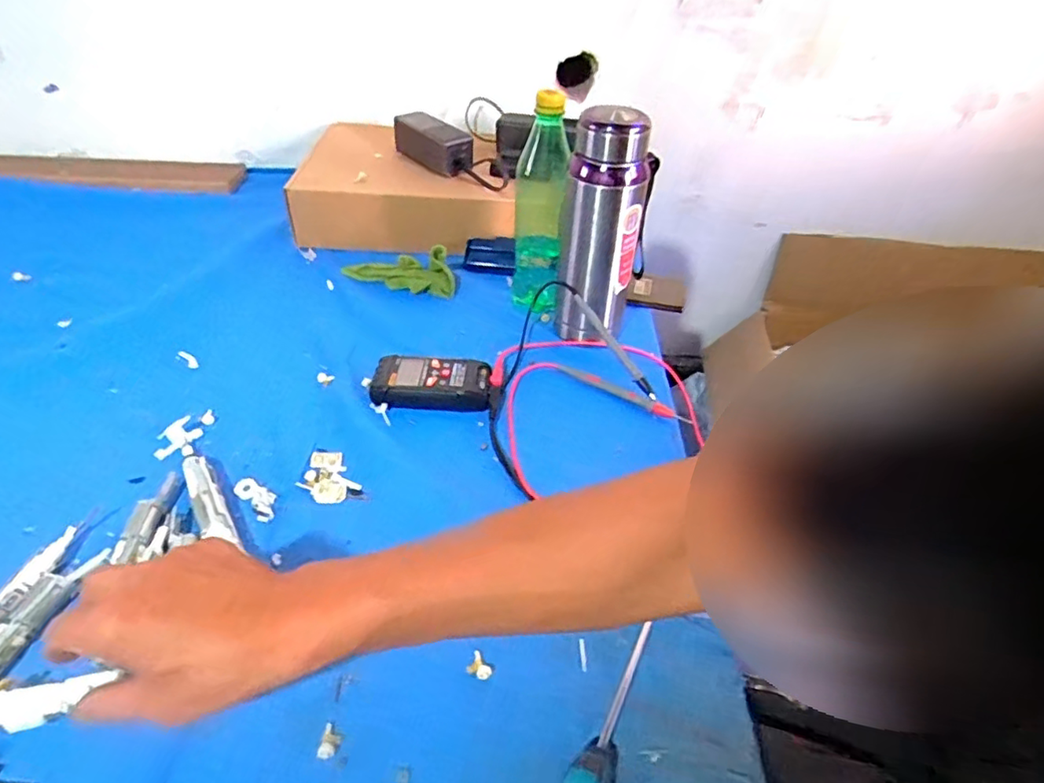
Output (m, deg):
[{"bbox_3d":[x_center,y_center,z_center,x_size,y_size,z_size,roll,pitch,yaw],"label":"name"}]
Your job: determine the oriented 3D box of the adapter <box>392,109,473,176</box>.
[{"bbox_3d":[-0.127,-0.354,0.848,0.134,0.053,0.052,28,47,27],"label":"adapter"}]

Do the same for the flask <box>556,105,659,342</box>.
[{"bbox_3d":[0.080,-0.157,0.608,0.077,0.235,0.070,8,42,6],"label":"flask"}]

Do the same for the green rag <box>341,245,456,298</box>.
[{"bbox_3d":[-0.155,-0.156,0.735,0.140,0.048,0.034,11,42,9],"label":"green rag"}]

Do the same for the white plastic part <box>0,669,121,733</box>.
[{"bbox_3d":[-0.303,0.187,0.349,0.101,0.021,0.022,-6,42,-18],"label":"white plastic part"}]

